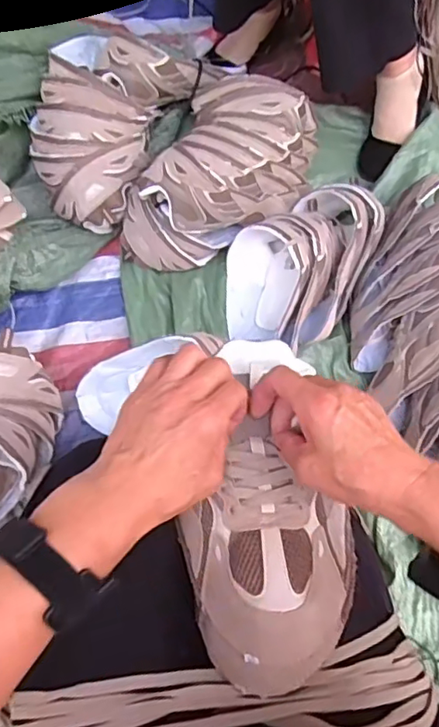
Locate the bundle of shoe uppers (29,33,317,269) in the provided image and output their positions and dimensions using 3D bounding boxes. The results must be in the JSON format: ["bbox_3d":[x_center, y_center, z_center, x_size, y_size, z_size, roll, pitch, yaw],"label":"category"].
[{"bbox_3d":[-0.080,-0.341,0.893,0.420,0.155,0.297,24,68,8],"label":"bundle of shoe uppers"}]

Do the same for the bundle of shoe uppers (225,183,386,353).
[{"bbox_3d":[0.116,-0.160,0.876,0.206,0.148,0.258,25,68,9],"label":"bundle of shoe uppers"}]

